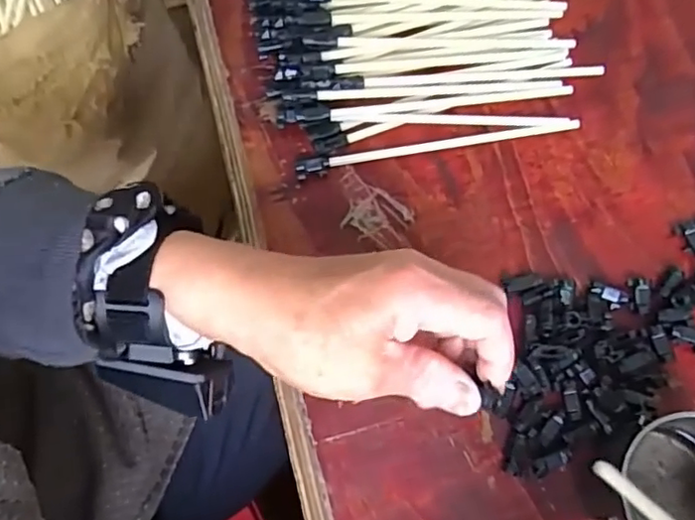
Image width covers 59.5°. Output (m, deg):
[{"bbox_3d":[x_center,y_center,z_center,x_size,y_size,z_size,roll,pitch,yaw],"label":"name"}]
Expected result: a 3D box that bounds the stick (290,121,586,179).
[{"bbox_3d":[0.064,-0.079,0.420,0.199,0.011,0.010,-11,69,-2],"label":"stick"}]

